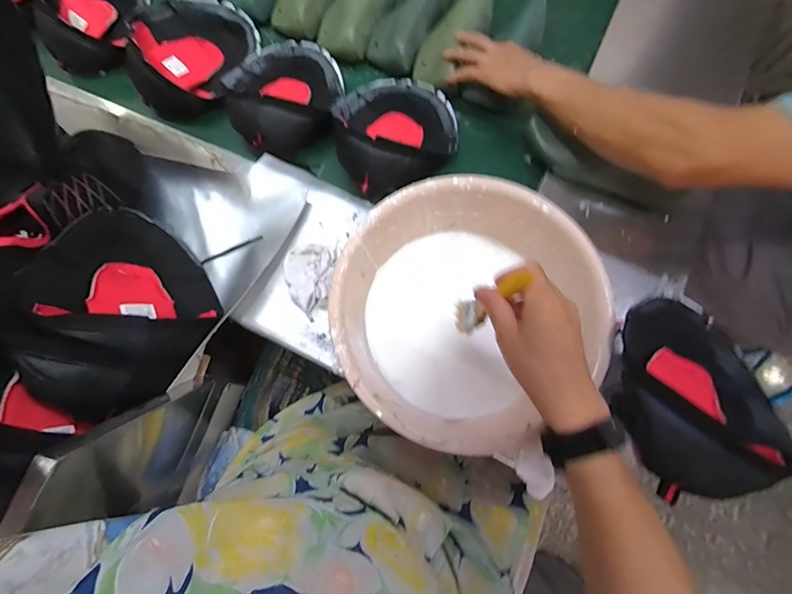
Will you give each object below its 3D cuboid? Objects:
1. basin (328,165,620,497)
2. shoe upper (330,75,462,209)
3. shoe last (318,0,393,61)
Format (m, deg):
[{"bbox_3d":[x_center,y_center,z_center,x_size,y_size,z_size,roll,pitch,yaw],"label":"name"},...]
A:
[{"bbox_3d":[0.074,0.024,0.493,0.271,0.160,0.304,17,75,7],"label":"basin"},{"bbox_3d":[0.002,-0.286,0.604,0.198,0.078,0.207,-16,73,-2],"label":"shoe upper"},{"bbox_3d":[-0.063,-0.558,0.705,0.100,0.062,0.244,26,88,8],"label":"shoe last"}]

